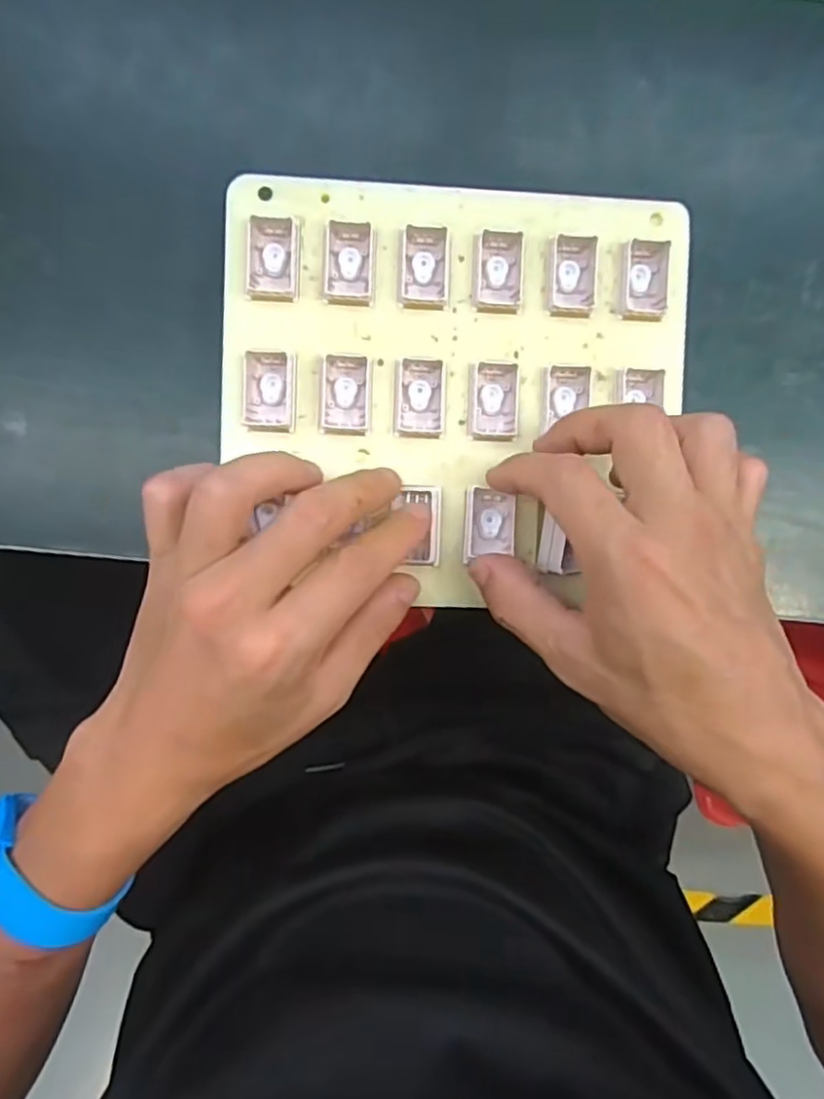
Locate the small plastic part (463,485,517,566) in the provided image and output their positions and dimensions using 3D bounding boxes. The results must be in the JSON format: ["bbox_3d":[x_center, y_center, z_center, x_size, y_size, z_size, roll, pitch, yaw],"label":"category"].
[{"bbox_3d":[0.034,-0.011,0.281,0.022,0.012,0.030,4,95,-2],"label":"small plastic part"}]

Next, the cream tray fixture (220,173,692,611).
[{"bbox_3d":[0.018,-0.068,0.287,0.194,0.014,0.171,2,95,-2],"label":"cream tray fixture"}]

